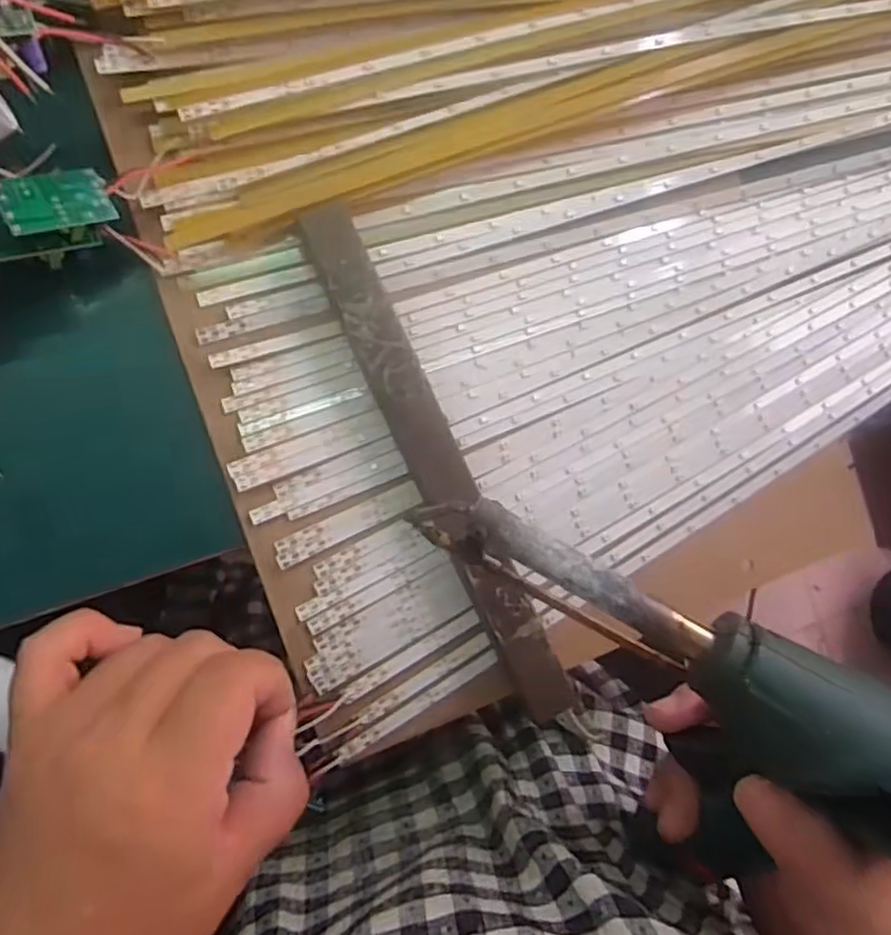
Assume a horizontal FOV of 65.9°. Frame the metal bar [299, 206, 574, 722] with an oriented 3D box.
[{"bbox_3d":[-0.005,0.000,0.267,0.027,0.004,0.212,-24,91,-1],"label":"metal bar"}]

